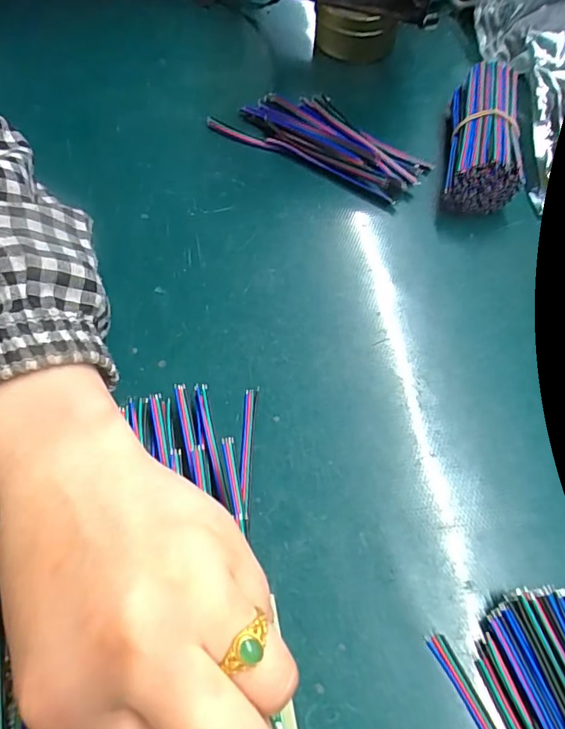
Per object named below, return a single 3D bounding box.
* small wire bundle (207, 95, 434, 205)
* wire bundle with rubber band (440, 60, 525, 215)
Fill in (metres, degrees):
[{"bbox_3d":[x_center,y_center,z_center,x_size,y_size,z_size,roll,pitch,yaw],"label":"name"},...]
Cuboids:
[{"bbox_3d":[0.025,-0.151,0.314,0.141,0.016,0.047,28,67,13],"label":"small wire bundle"},{"bbox_3d":[0.123,-0.142,0.295,0.042,0.035,0.101,9,69,4],"label":"wire bundle with rubber band"}]

